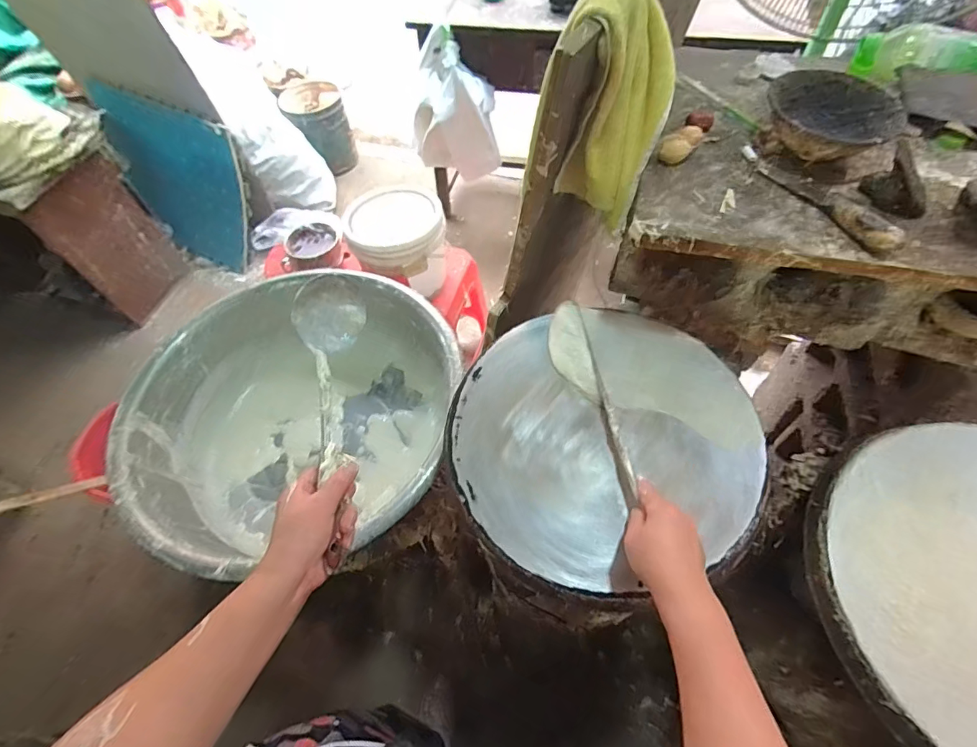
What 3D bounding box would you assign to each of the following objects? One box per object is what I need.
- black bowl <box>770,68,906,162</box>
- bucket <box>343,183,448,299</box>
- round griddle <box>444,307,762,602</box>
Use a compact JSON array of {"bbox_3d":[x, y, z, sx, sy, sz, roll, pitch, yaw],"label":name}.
[{"bbox_3d":[0.409,-0.307,0.569,0.137,0.043,0.131,-2,59,3],"label":"black bowl"},{"bbox_3d":[-0.216,-0.319,1.188,0.235,0.203,0.215,-19,60,-7],"label":"bucket"},{"bbox_3d":[0.136,0.065,0.589,0.362,0.028,0.349,-2,59,3],"label":"round griddle"}]

